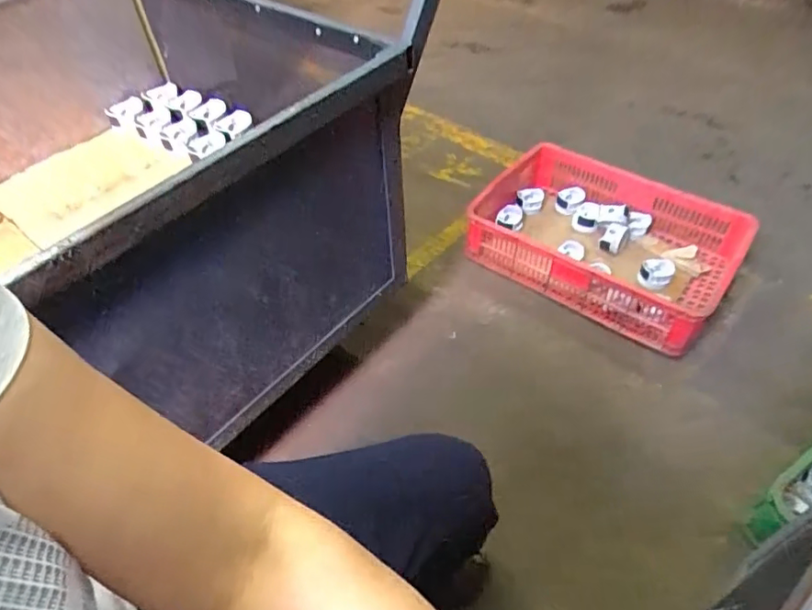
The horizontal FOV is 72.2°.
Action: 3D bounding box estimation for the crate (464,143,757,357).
[{"bbox_3d":[0.522,-0.193,1.485,0.652,0.175,0.470,28,54,24],"label":"crate"}]

